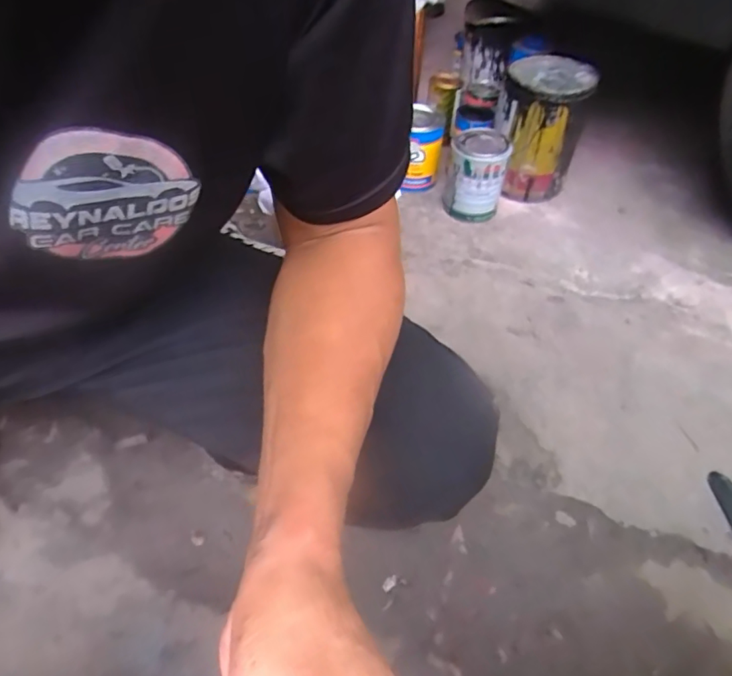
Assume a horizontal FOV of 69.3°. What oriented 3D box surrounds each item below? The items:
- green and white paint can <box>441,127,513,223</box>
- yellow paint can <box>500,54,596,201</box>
[{"bbox_3d":[0.202,-0.294,0.978,0.103,0.149,0.099,1,48,-1],"label":"green and white paint can"},{"bbox_3d":[0.329,-0.396,1.024,0.154,0.227,0.153,11,49,7],"label":"yellow paint can"}]

